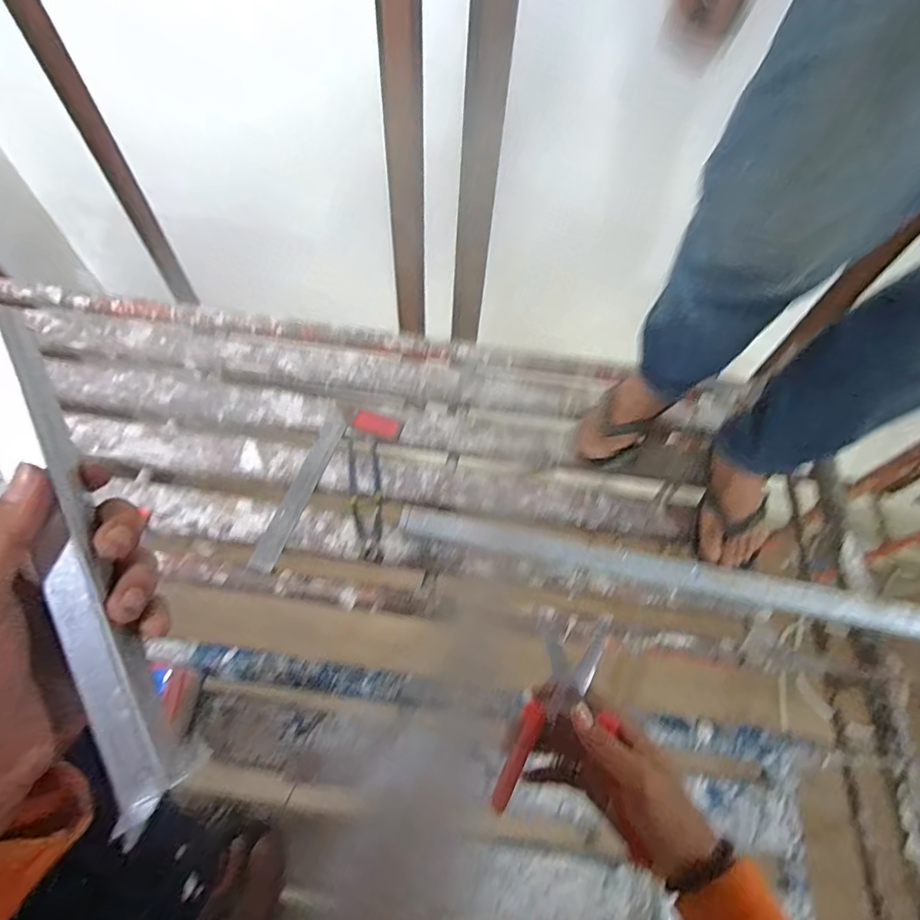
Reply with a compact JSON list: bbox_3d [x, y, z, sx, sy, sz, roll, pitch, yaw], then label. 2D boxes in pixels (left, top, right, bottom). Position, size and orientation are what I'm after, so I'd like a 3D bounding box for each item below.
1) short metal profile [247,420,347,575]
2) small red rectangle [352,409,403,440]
[{"bbox_3d":[-0.248,0.046,0.771,0.038,0.014,0.265,18,61,5],"label":"short metal profile"},{"bbox_3d":[-0.139,-0.059,0.845,0.078,0.009,0.040,17,61,5],"label":"small red rectangle"}]

